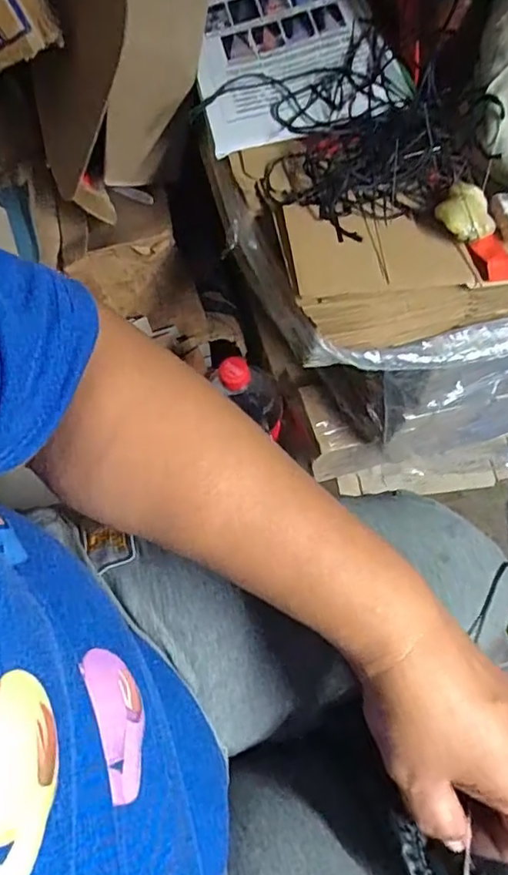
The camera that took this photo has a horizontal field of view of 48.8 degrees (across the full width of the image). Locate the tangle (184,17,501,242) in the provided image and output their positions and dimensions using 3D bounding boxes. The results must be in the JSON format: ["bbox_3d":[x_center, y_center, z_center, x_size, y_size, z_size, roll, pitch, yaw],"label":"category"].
[{"bbox_3d":[0.071,-0.238,0.426,0.166,0.045,0.172,-24,68,-10],"label":"tangle"}]

